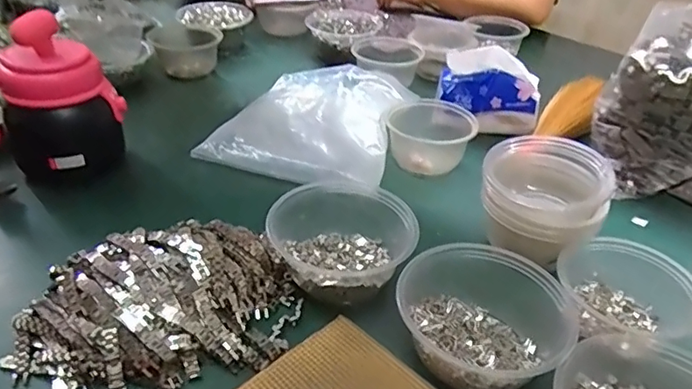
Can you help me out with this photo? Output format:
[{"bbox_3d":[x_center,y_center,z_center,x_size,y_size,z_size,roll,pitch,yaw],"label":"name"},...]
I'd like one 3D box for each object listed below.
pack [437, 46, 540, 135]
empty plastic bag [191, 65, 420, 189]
[{"bbox_3d":[0.202,-0.150,0.755,0.138,0.108,0.048,8,37,7],"label":"pack"},{"bbox_3d":[-0.040,-0.112,0.738,0.228,0.032,0.256,12,37,13],"label":"empty plastic bag"}]

